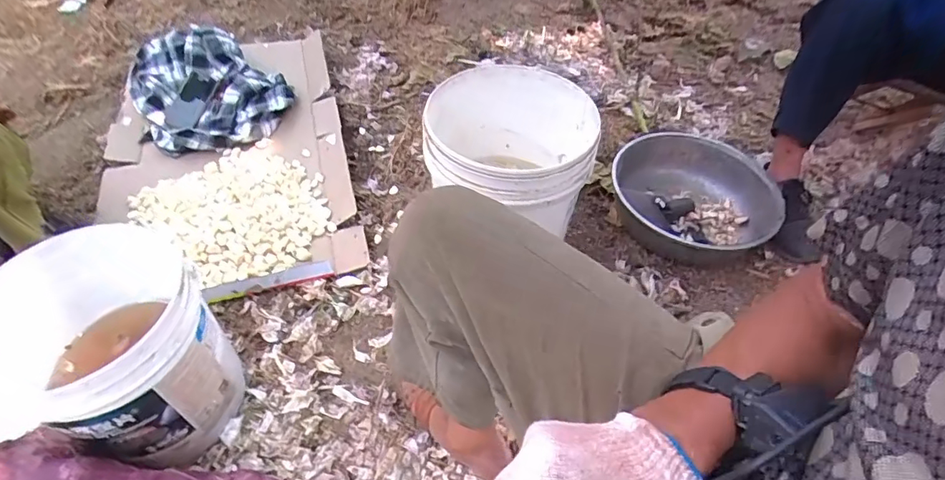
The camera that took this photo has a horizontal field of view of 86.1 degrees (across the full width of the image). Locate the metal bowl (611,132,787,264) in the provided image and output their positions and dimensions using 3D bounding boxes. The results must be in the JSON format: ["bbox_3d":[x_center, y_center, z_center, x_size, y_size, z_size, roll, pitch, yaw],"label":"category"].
[{"bbox_3d":[0.550,-0.096,1.232,0.409,0.131,0.409,1,47,-2],"label":"metal bowl"}]

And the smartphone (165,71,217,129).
[{"bbox_3d":[-0.766,-0.378,1.380,0.089,0.011,0.163,20,75,8],"label":"smartphone"}]

